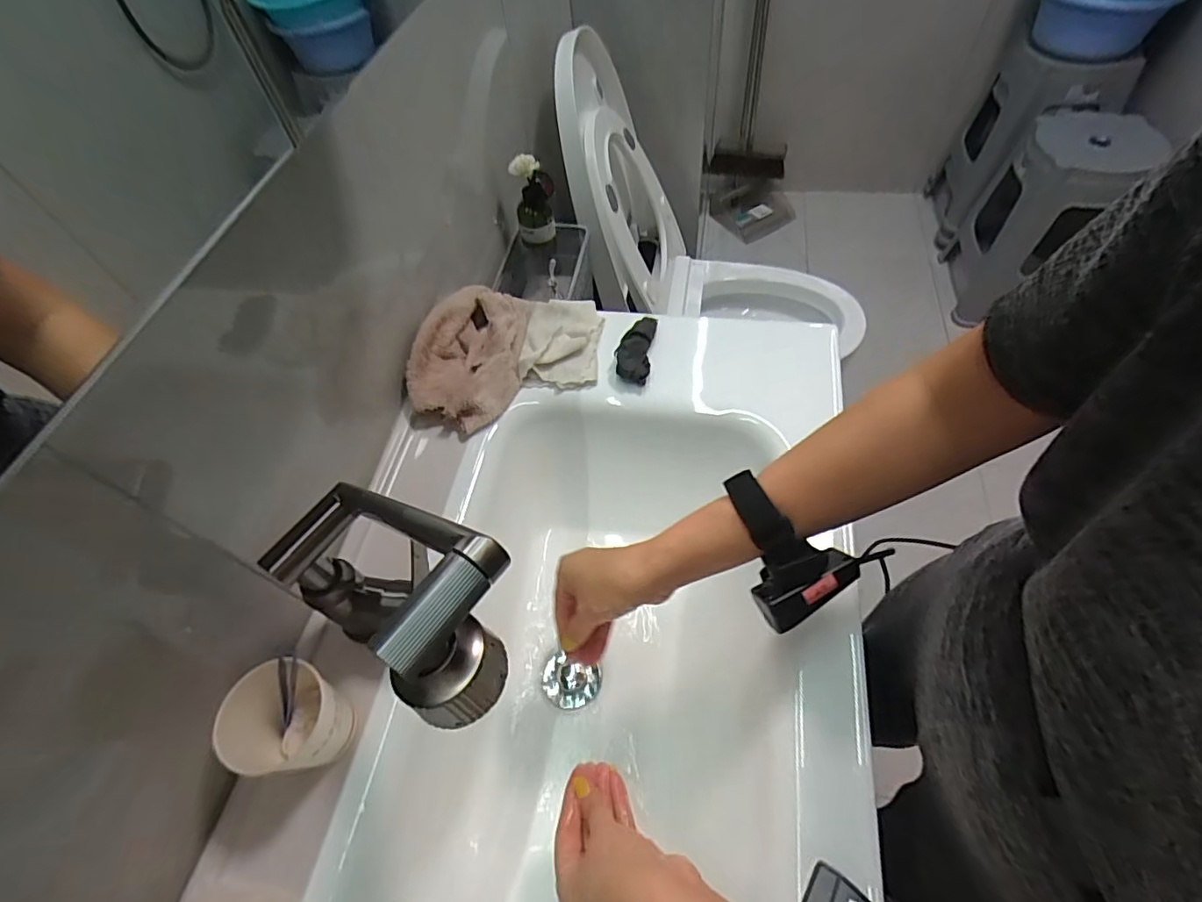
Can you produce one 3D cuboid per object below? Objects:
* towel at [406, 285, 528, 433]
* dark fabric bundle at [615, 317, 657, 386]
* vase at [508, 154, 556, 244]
[{"bbox_3d":[-0.144,-0.122,0.627,0.114,0.042,0.201,7,58,10],"label":"towel"},{"bbox_3d":[0.040,-0.123,0.627,0.037,0.023,0.100,5,57,8],"label":"dark fabric bundle"},{"bbox_3d":[-0.098,-0.368,0.820,0.057,0.144,0.044,-10,56,-1],"label":"vase"}]

